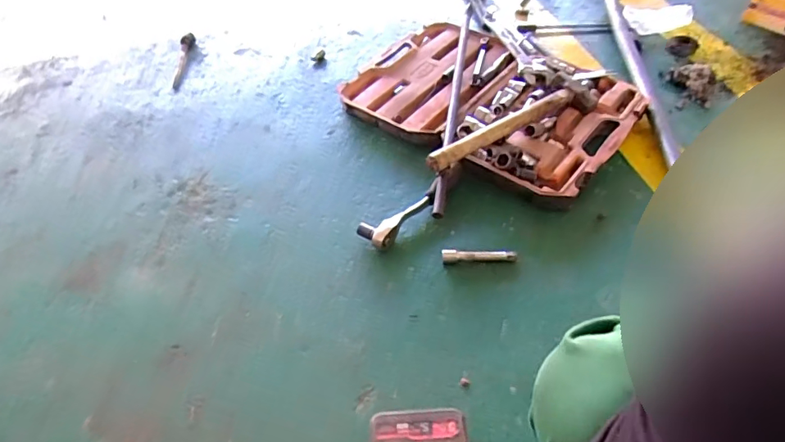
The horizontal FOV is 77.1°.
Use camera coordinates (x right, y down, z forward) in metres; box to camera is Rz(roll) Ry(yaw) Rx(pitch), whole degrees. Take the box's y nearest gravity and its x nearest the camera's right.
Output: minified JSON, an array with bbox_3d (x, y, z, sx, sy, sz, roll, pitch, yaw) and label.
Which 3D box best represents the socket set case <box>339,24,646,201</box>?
[{"bbox_3d":[0.206,-0.268,1.075,0.566,0.063,0.400,27,57,24],"label":"socket set case"}]

